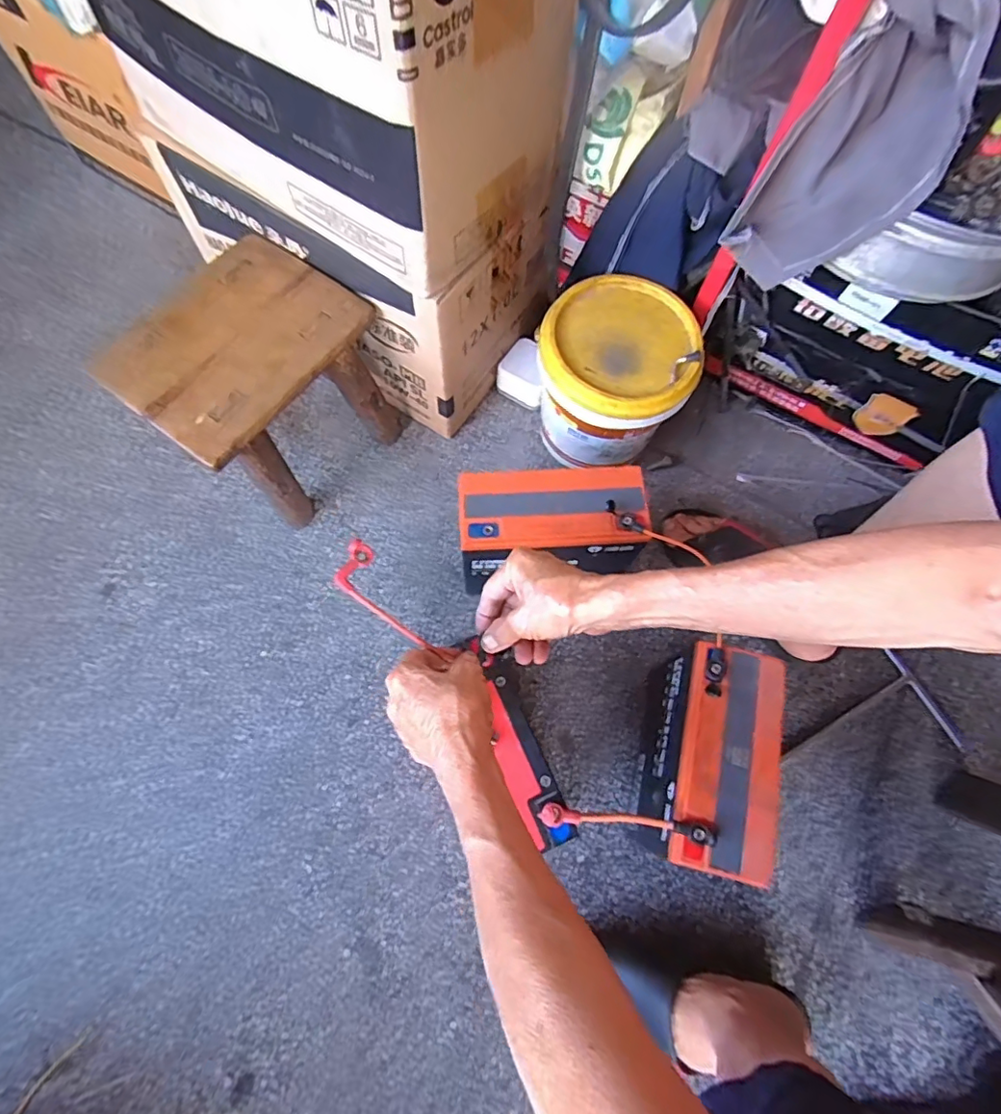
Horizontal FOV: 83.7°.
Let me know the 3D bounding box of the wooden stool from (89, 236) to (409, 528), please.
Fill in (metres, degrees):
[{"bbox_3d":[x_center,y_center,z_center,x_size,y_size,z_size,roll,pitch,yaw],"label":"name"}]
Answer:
[{"bbox_3d":[-0.253,-0.178,0.626,0.195,0.193,0.225,37,72,11],"label":"wooden stool"}]

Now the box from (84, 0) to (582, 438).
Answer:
[{"bbox_3d":[-0.147,-0.414,0.562,0.374,0.459,0.227,35,71,10],"label":"box"}]

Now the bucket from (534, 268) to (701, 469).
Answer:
[{"bbox_3d":[0.126,-0.203,0.649,0.160,0.143,0.159,1,69,-3],"label":"bucket"}]

